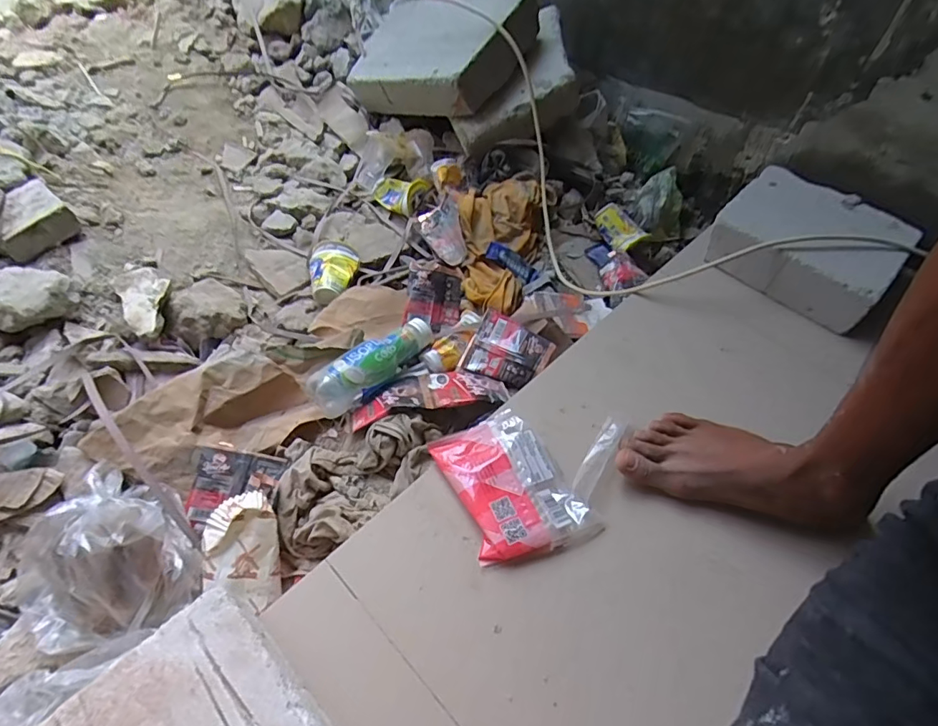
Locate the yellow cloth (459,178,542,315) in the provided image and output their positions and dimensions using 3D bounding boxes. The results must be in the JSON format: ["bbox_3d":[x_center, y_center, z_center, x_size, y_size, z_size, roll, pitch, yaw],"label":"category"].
[{"bbox_3d":[0.043,-0.193,0.830,0.133,0.074,0.280,13,65,4],"label":"yellow cloth"}]

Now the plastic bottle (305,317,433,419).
[{"bbox_3d":[-0.121,-0.003,0.662,0.051,0.051,0.185,39,60,23],"label":"plastic bottle"}]

